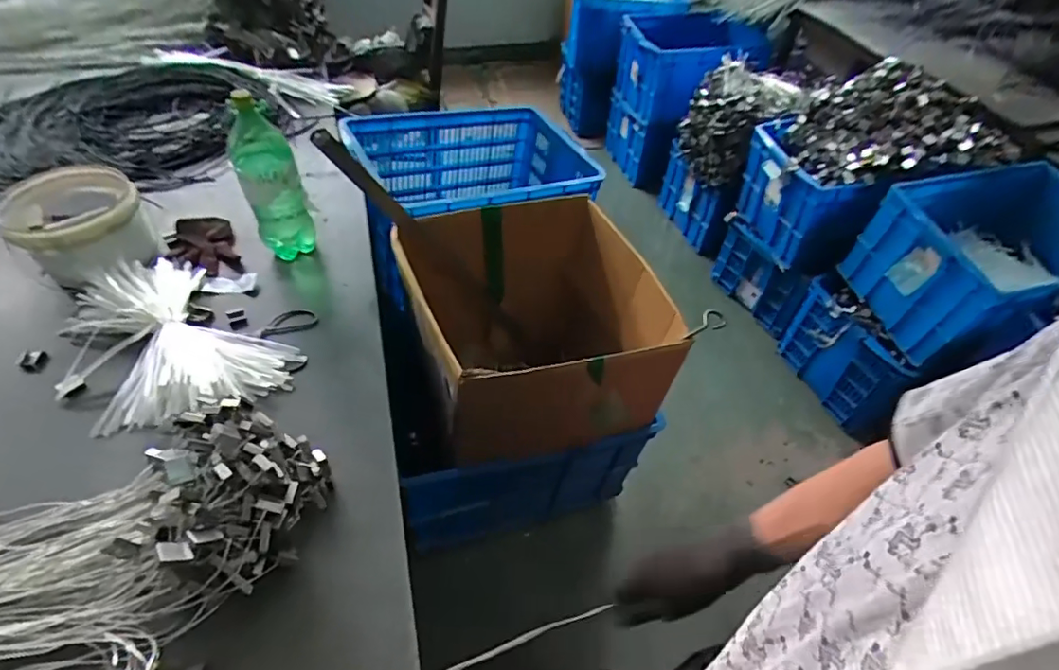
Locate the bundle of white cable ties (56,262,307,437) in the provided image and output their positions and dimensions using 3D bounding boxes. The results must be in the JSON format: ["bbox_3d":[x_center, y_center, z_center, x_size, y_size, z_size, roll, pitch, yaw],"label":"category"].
[{"bbox_3d":[-0.620,0.007,0.919,0.415,0.081,0.283,32,54,22],"label":"bundle of white cable ties"}]

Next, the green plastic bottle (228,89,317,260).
[{"bbox_3d":[-0.486,-0.284,1.032,0.103,0.311,0.098,-19,53,-20],"label":"green plastic bottle"}]

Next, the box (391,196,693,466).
[{"bbox_3d":[-0.010,-0.031,1.214,0.458,0.312,0.519,-13,51,-15],"label":"box"}]

